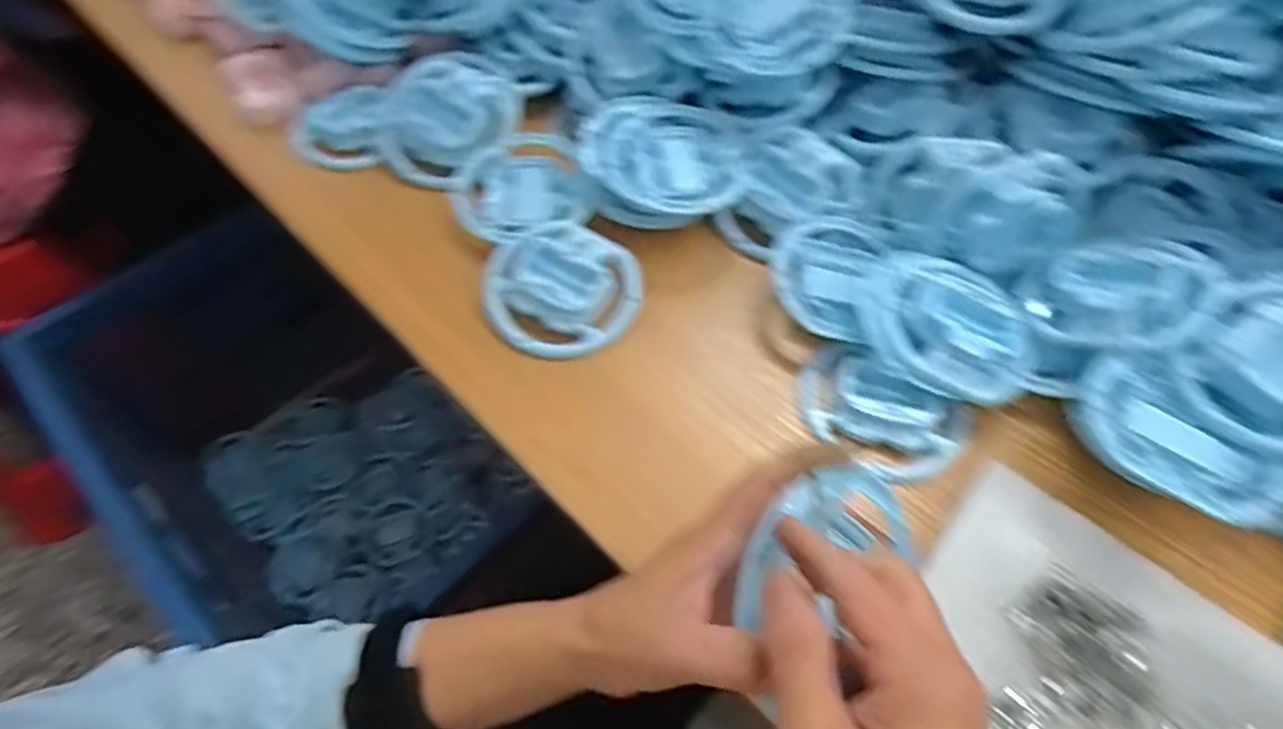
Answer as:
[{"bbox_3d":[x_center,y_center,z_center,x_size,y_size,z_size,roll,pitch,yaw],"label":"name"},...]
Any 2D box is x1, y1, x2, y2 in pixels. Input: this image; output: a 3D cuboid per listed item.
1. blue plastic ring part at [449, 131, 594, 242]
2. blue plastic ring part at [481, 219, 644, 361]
[{"bbox_3d":[-0.096,-0.138,0.524,0.098,0.016,0.101,1,58,-1],"label":"blue plastic ring part"},{"bbox_3d":[-0.058,-0.055,0.472,0.109,0.039,0.093,22,60,12],"label":"blue plastic ring part"}]

